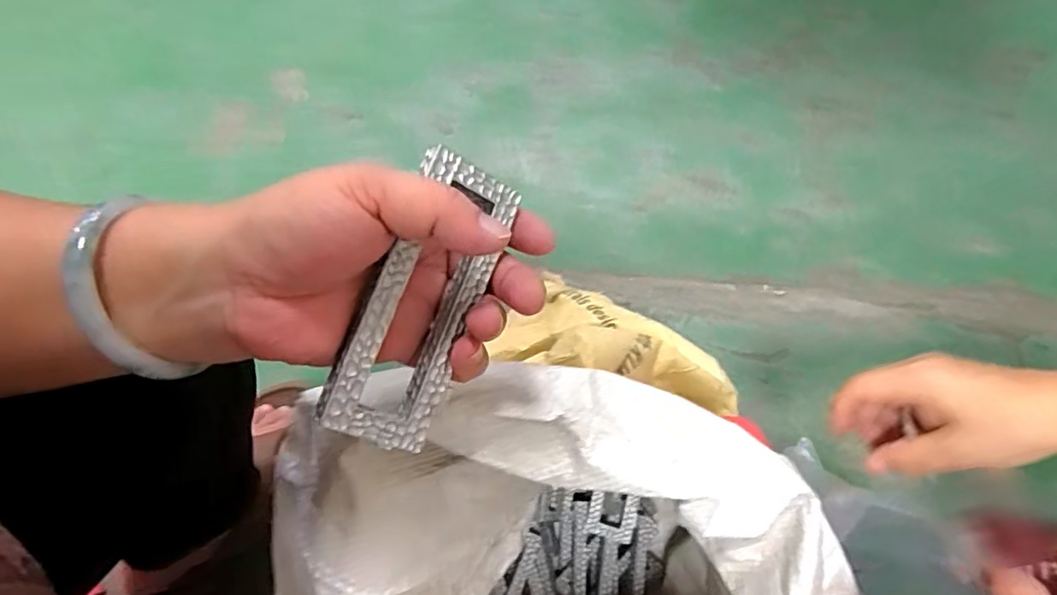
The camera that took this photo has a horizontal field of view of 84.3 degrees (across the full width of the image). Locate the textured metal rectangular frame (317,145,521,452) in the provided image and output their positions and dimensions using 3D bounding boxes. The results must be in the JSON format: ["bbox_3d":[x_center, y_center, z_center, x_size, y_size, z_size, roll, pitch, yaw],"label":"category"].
[{"bbox_3d":[-0.040,0.001,0.226,0.043,0.009,0.110,27,79,-32],"label":"textured metal rectangular frame"}]

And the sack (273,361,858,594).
[{"bbox_3d":[0.023,0.191,0.398,0.341,0.360,0.220,-10,73,-1],"label":"sack"}]

